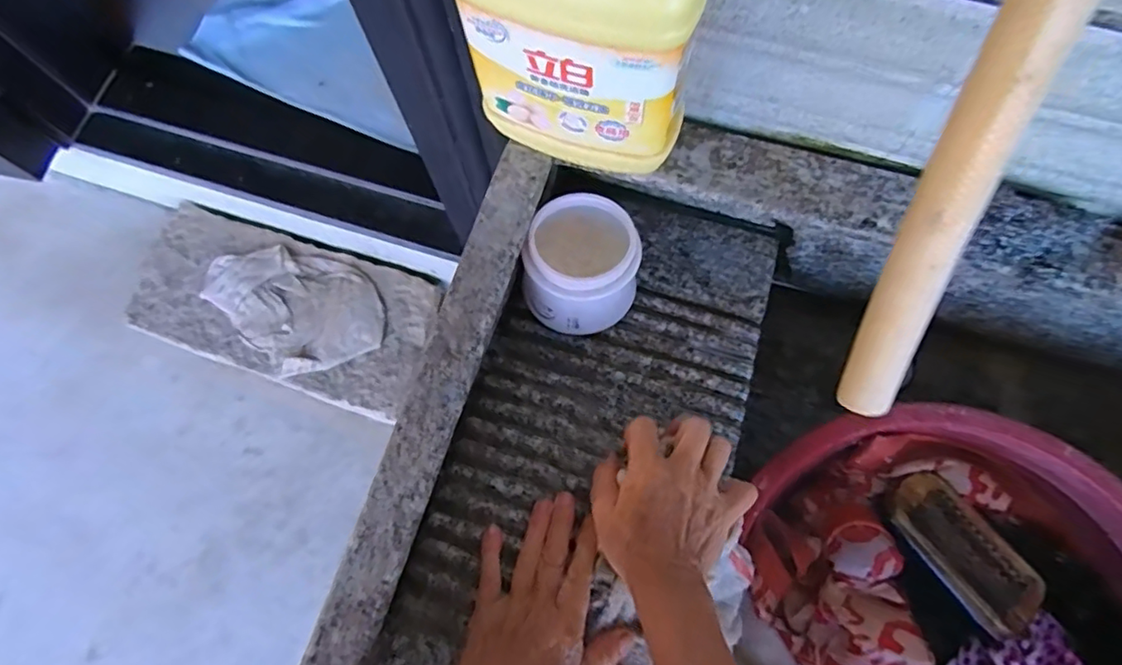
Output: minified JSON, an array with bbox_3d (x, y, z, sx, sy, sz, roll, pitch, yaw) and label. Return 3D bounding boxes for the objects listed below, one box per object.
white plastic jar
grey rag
[{"bbox_3d":[0.019,-0.054,0.502,0.091,0.067,0.102,10,74,5],"label":"white plastic jar"},{"bbox_3d":[-0.502,-0.062,1.146,0.349,0.030,0.227,41,79,13],"label":"grey rag"}]

